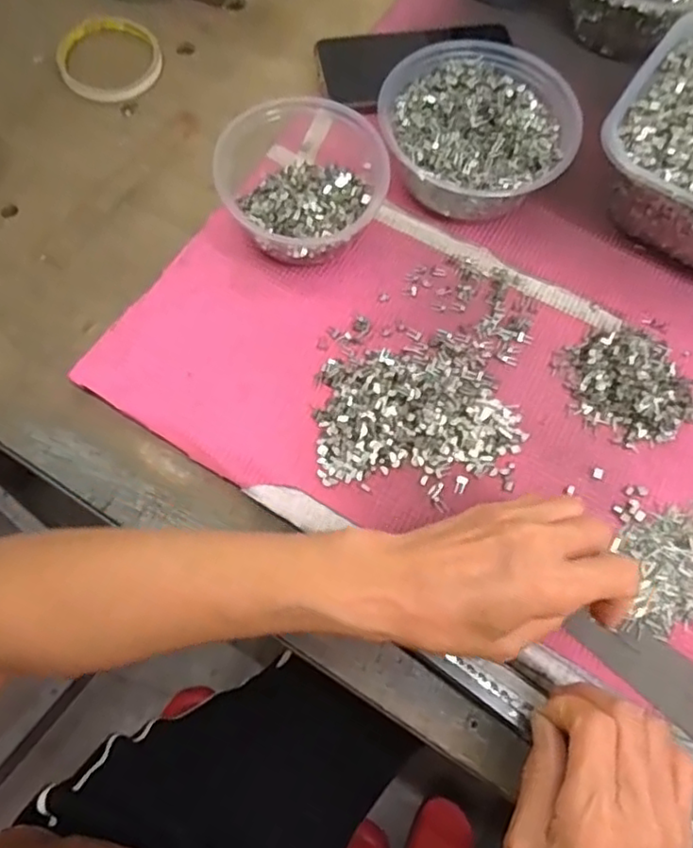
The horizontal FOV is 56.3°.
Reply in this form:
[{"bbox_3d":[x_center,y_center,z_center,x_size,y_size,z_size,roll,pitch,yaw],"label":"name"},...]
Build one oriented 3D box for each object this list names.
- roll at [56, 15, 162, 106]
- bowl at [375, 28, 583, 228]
[{"bbox_3d":[-0.197,-0.302,0.536,0.080,0.011,0.085,-38,75,-14],"label":"roll"},{"bbox_3d":[0.091,-0.208,0.471,0.129,0.059,0.132,0,69,-1],"label":"bowl"}]

